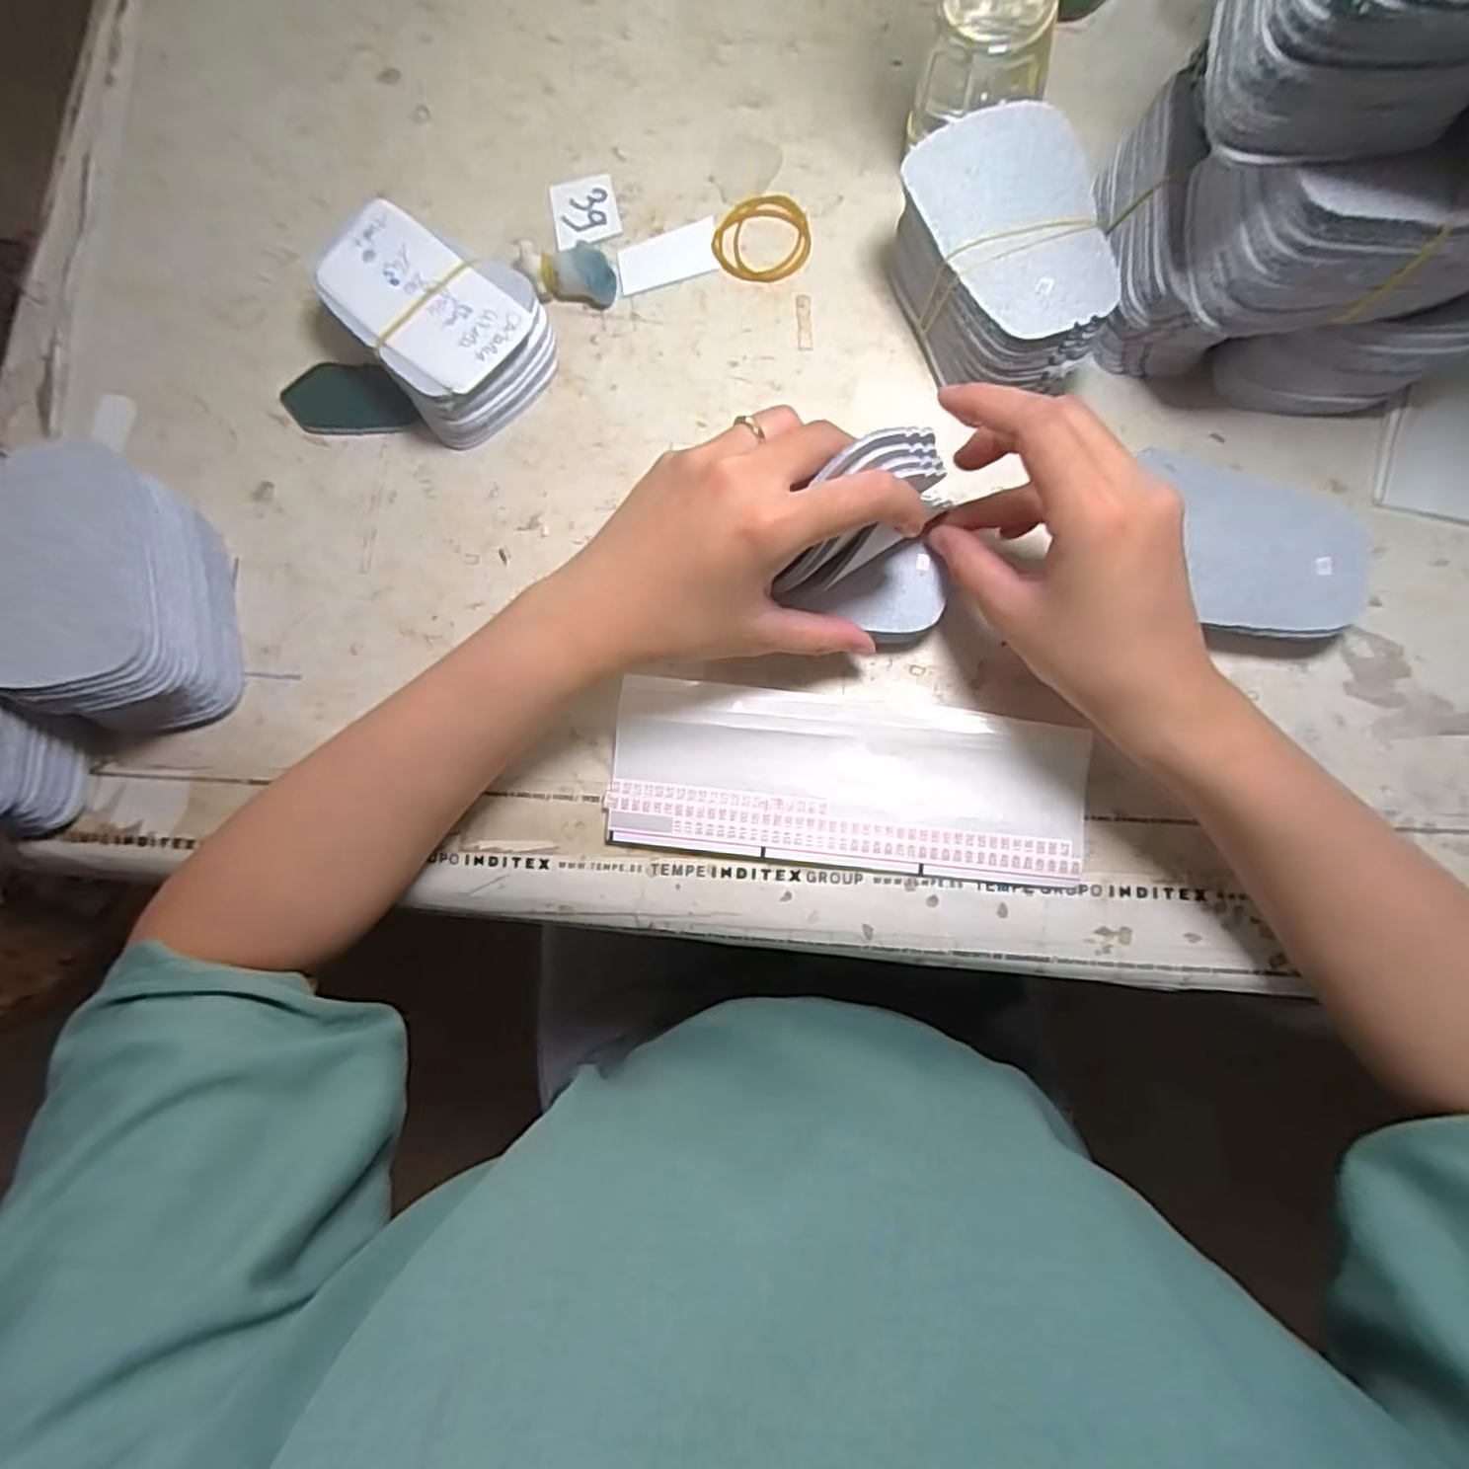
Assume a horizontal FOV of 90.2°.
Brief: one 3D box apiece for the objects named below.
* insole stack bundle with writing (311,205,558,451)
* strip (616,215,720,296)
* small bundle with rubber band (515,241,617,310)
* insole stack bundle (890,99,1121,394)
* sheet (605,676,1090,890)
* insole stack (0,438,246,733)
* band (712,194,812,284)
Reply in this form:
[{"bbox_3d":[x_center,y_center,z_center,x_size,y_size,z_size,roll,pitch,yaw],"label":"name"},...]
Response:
[{"bbox_3d":[-0.140,-0.200,0.352,0.075,0.038,0.104,-41,81,-2],"label":"insole stack bundle with writing"},{"bbox_3d":[-0.033,-0.240,0.367,0.051,0.004,0.027,-17,81,1],"label":"strip"},{"bbox_3d":[-0.081,-0.227,0.357,0.042,0.026,0.021,4,82,4],"label":"small bundle with rubber band"},{"bbox_3d":[0.115,-0.200,0.323,0.073,0.058,0.105,-13,81,2],"label":"insole stack bundle"},{"bbox_3d":[0.048,0.020,0.321,0.200,0.013,0.073,5,82,5],"label":"sheet"},{"bbox_3d":[-0.272,-0.062,0.327,0.069,0.066,0.113,-5,82,3],"label":"insole stack"},{"bbox_3d":[0.016,-0.248,0.365,0.046,0.004,0.048,-1,82,4],"label":"band"}]

